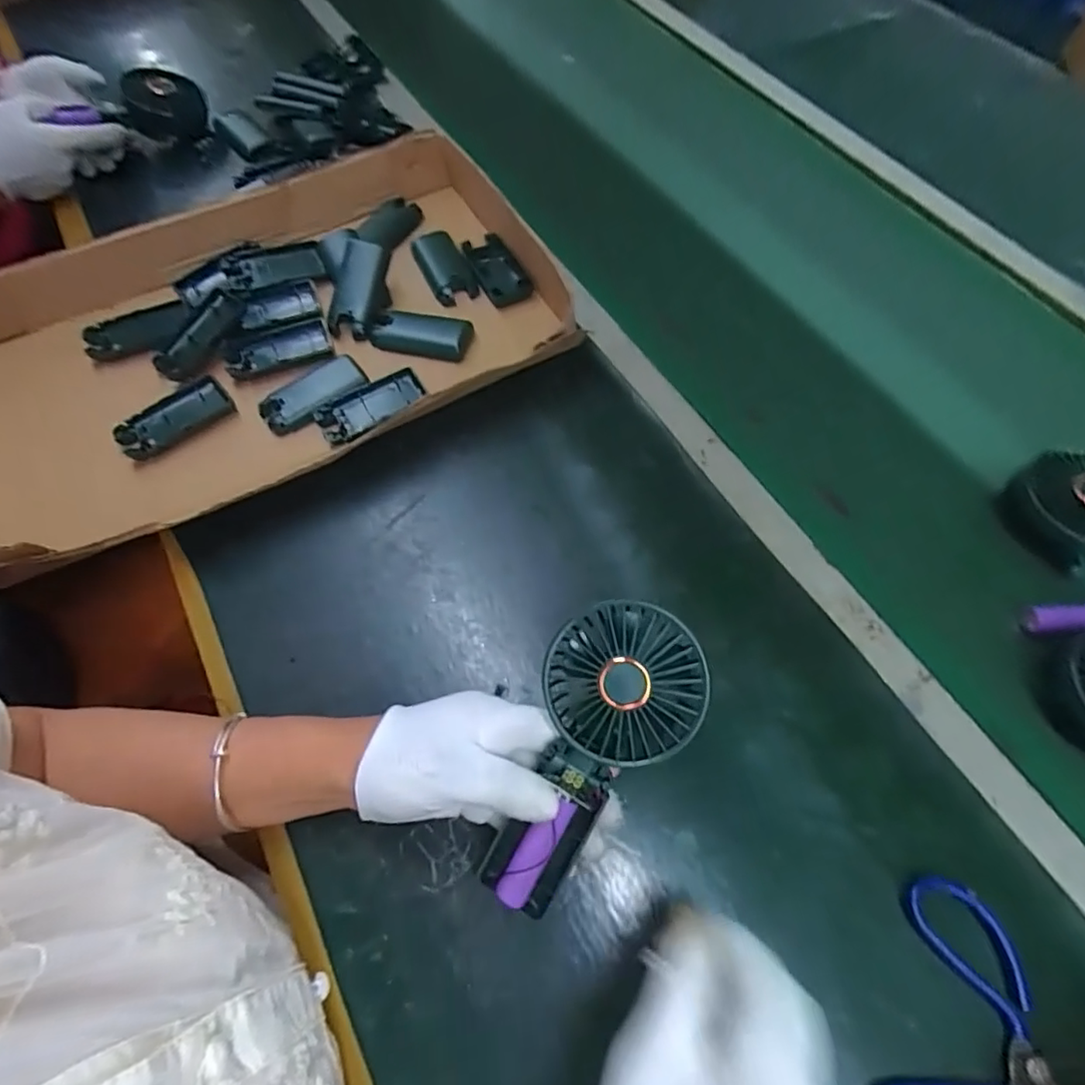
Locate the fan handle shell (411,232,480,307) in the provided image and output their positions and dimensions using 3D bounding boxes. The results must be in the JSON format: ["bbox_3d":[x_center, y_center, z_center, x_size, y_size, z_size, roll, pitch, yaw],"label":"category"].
[{"bbox_3d":[-0.099,-0.276,0.599,0.041,0.015,0.091,-23,64,-13],"label":"fan handle shell"}]

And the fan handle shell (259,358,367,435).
[{"bbox_3d":[-0.201,-0.131,0.529,0.093,0.017,0.049,-33,66,-17],"label":"fan handle shell"}]

